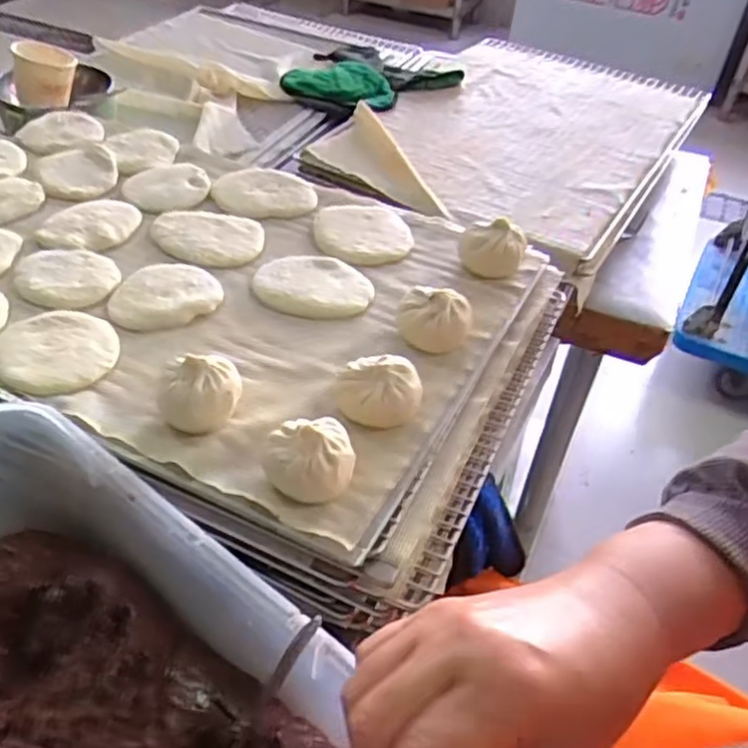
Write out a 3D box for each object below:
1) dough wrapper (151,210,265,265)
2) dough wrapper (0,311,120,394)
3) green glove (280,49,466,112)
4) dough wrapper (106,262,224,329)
[{"bbox_3d":[-0.160,-0.132,0.693,0.108,0.006,0.075,11,42,6],"label":"dough wrapper"},{"bbox_3d":[-0.246,-0.019,0.563,0.087,0.014,0.089,3,42,-3],"label":"dough wrapper"},{"bbox_3d":[-0.011,-0.454,1.114,0.229,0.030,0.201,29,47,24],"label":"green glove"},{"bbox_3d":[-0.180,-0.068,0.630,0.091,0.012,0.091,0,46,0],"label":"dough wrapper"}]

